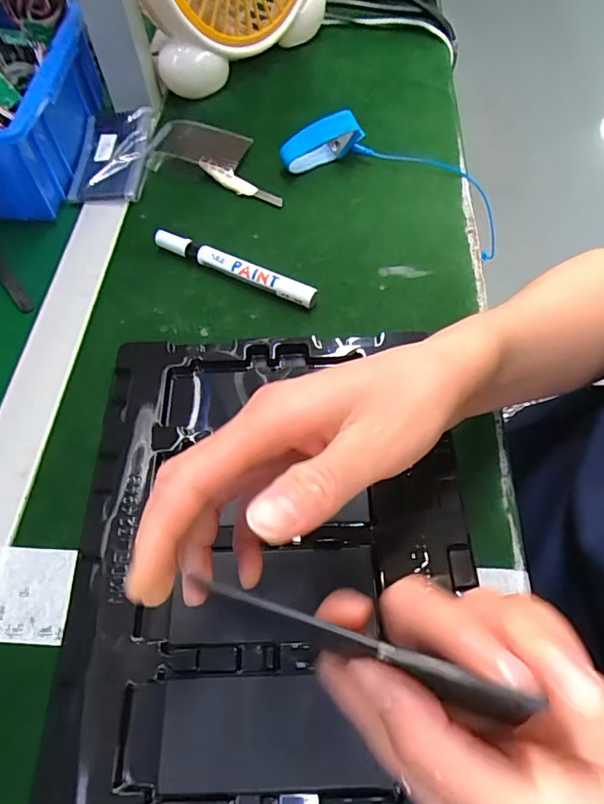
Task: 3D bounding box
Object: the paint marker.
[{"bbox_3d":[-0.055,-0.104,0.397,0.143,0.019,0.012,23,63,14],"label":"paint marker"}]

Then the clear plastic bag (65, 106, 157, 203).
[{"bbox_3d":[-0.174,-0.230,0.469,0.064,0.021,0.114,0,60,2],"label":"clear plastic bag"}]

